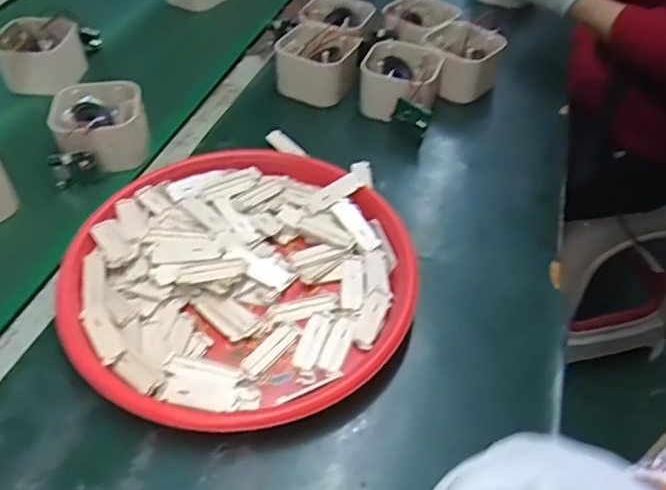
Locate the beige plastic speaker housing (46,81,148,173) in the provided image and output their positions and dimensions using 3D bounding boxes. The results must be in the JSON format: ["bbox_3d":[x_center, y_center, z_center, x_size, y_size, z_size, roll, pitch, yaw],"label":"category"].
[{"bbox_3d":[-0.254,-0.127,0.613,0.097,0.058,0.088,-6,48,-10],"label":"beige plastic speaker housing"}]

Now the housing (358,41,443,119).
[{"bbox_3d":[0.078,-0.189,0.681,0.093,0.070,0.102,15,48,9],"label":"housing"}]

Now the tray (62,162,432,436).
[{"bbox_3d":[-0.081,0.026,0.490,0.280,0.037,0.278,2,47,-3],"label":"tray"}]

